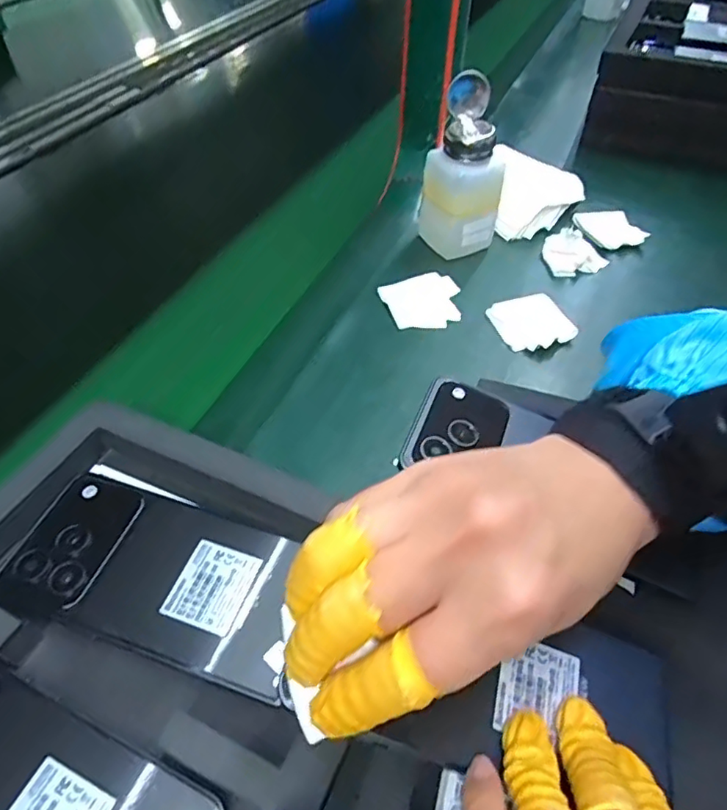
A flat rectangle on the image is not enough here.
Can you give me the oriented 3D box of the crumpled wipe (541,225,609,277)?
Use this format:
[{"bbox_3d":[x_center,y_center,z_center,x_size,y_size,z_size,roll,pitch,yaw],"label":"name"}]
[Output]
[{"bbox_3d":[0.183,-0.132,0.489,0.053,0.024,0.037,18,51,15],"label":"crumpled wipe"}]

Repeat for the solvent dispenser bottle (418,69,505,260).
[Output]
[{"bbox_3d":[0.082,-0.193,0.468,0.050,0.131,0.058,-28,55,-23],"label":"solvent dispenser bottle"}]

